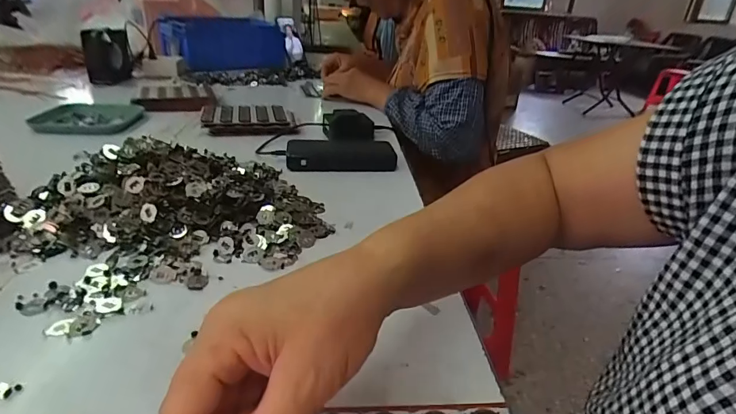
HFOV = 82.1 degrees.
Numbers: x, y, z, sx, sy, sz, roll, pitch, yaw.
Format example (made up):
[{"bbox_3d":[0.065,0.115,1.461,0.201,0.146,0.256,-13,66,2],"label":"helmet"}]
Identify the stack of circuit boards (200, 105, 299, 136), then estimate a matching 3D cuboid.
[{"bbox_3d":[-0.207,-0.157,0.738,0.152,0.027,0.103,-3,28,-15],"label":"stack of circuit boards"}]

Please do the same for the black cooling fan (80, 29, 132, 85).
[{"bbox_3d":[-0.578,-0.340,0.947,0.038,0.114,0.105,8,30,13],"label":"black cooling fan"}]

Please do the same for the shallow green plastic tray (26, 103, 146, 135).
[{"bbox_3d":[-0.466,-0.153,0.707,0.146,0.013,0.163,0,28,-9],"label":"shallow green plastic tray"}]

